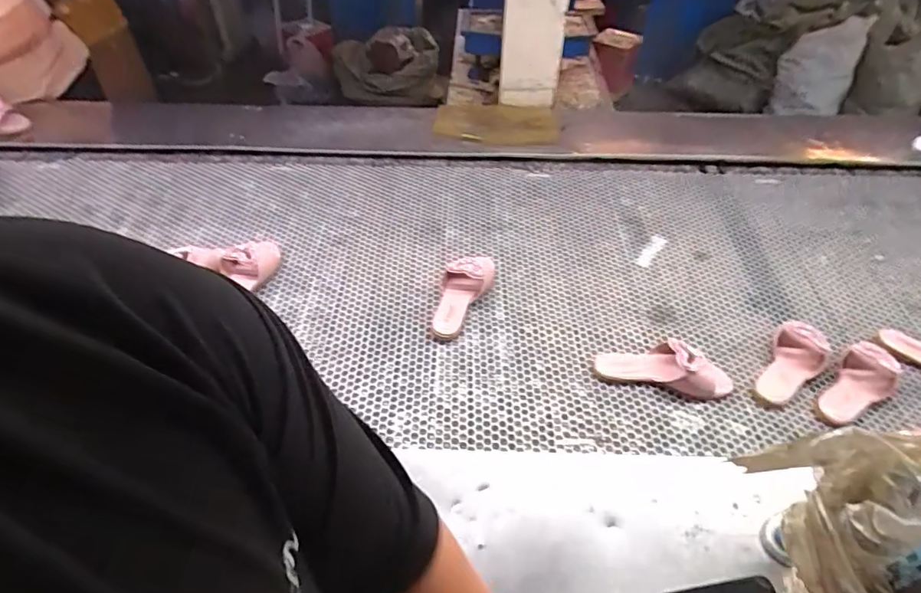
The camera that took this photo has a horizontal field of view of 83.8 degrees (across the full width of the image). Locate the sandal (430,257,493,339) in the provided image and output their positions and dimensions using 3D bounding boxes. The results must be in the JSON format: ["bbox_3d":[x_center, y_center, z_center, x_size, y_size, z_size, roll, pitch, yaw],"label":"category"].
[{"bbox_3d":[0.011,-0.011,1.039,0.094,0.063,0.241,13,49,11],"label":"sandal"}]

